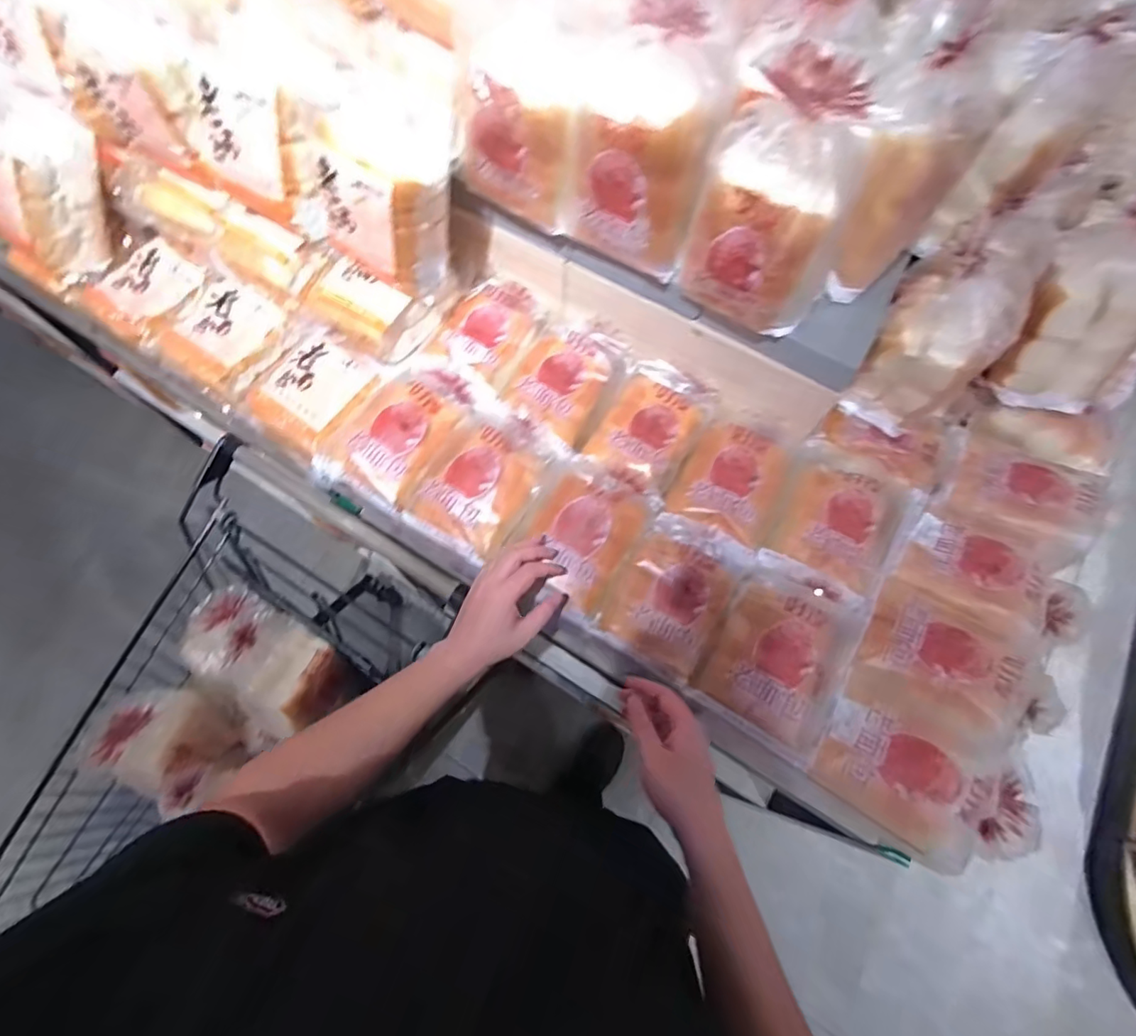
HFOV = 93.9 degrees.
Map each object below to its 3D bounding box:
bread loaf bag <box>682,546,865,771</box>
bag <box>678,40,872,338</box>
[{"bbox_3d":[0.255,0.150,0.616,0.149,0.044,0.210,30,71,9],"label":"bread loaf bag"},{"bbox_3d":[0.201,-0.297,0.517,0.142,0.242,0.088,33,71,10],"label":"bag"}]

